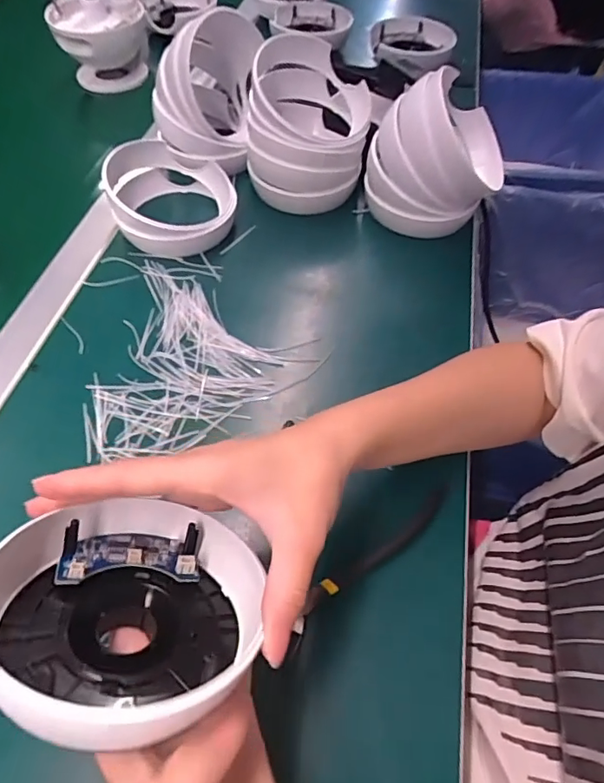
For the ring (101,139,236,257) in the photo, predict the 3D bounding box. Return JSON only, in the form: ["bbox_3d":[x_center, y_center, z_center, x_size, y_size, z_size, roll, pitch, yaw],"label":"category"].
[{"bbox_3d":[-0.123,-0.188,0.484,0.110,0.056,0.115,1,55,-1],"label":"ring"}]

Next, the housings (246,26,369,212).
[{"bbox_3d":[0.008,-0.258,0.507,0.114,0.113,0.125,3,55,1],"label":"housings"}]

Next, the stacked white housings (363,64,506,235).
[{"bbox_3d":[0.126,-0.219,0.486,0.125,0.117,0.101,0,55,-2],"label":"stacked white housings"}]

